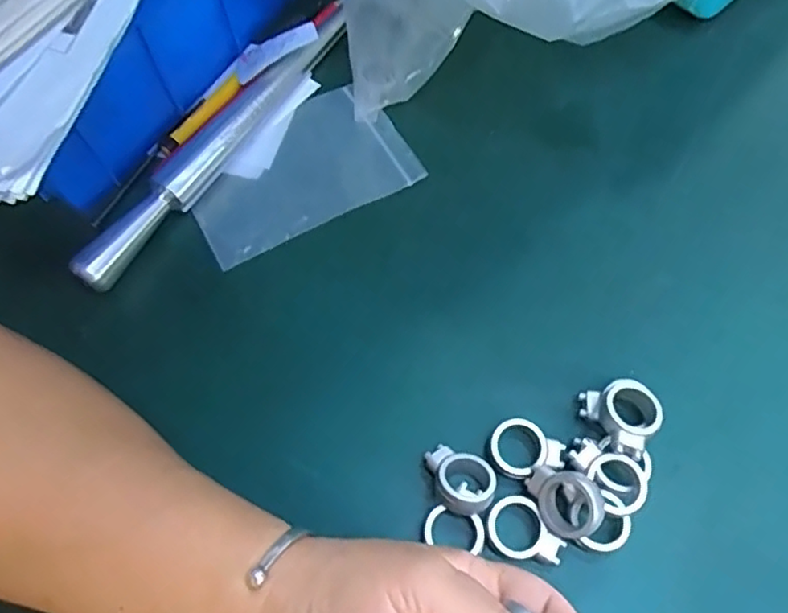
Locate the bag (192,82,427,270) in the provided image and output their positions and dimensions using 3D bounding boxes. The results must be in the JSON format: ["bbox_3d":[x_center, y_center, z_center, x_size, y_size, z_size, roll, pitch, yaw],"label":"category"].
[{"bbox_3d":[-0.053,-0.076,0.340,0.122,0.009,0.073,-29,74,-11],"label":"bag"}]

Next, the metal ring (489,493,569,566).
[{"bbox_3d":[0.056,0.099,0.261,0.033,0.009,0.024,39,73,16],"label":"metal ring"}]

